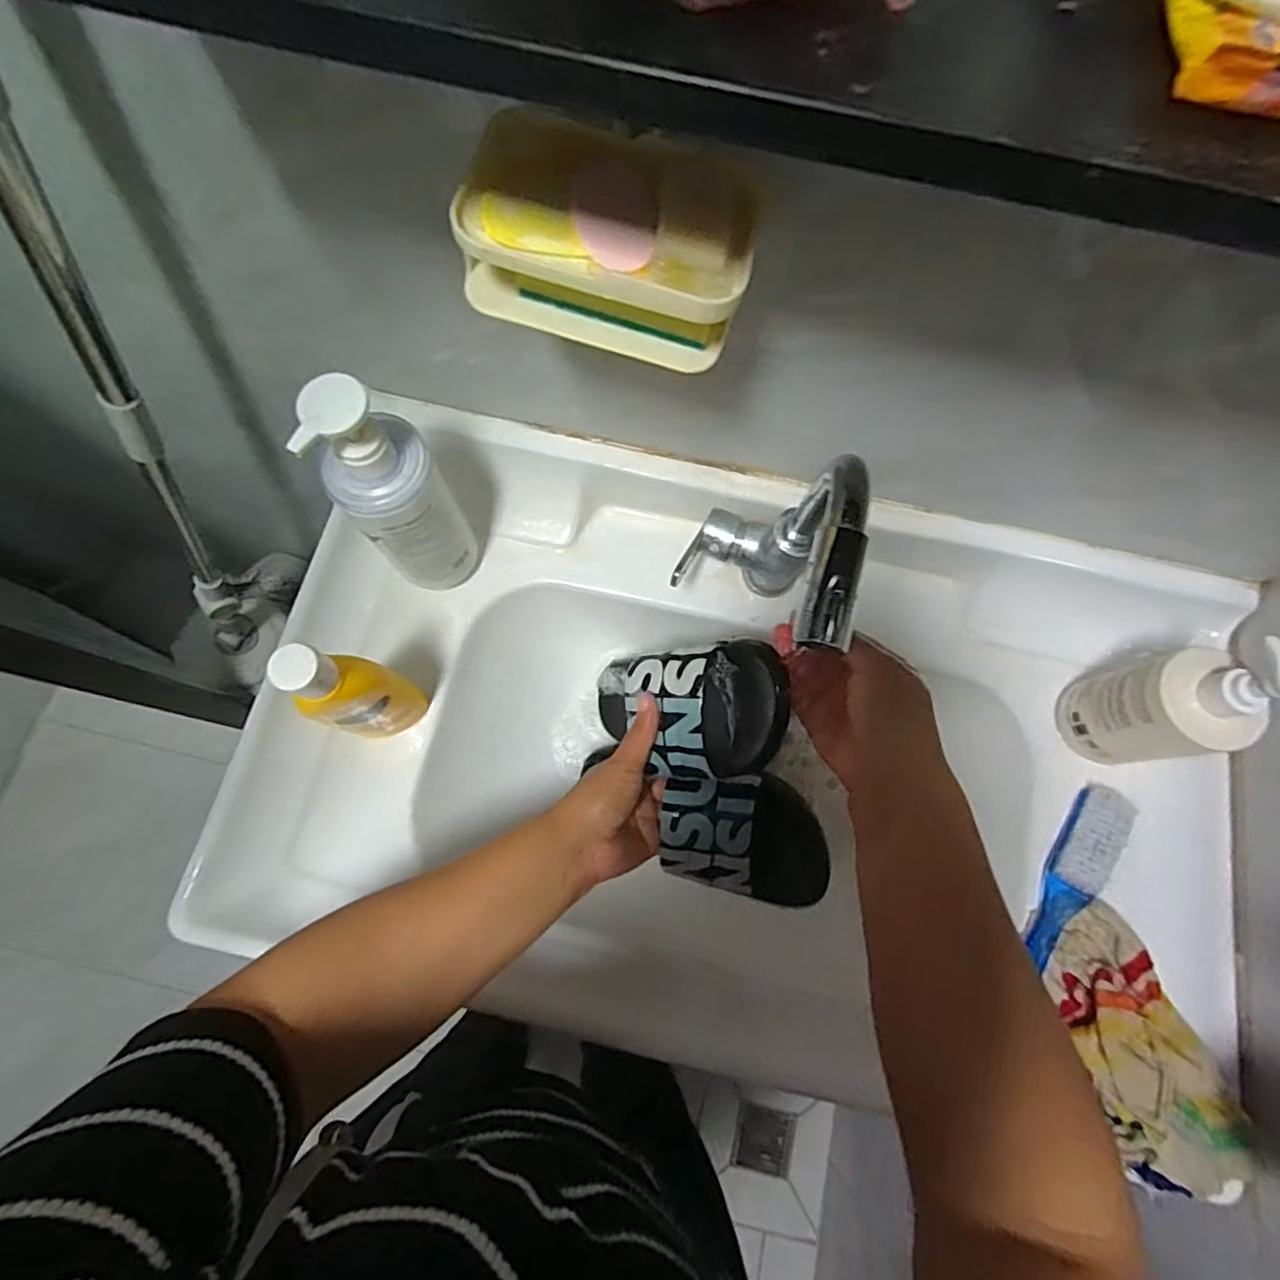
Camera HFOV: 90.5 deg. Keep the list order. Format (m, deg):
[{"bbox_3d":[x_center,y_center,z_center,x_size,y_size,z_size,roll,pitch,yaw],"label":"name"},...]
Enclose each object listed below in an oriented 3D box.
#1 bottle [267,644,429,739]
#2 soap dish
[{"bbox_3d":[-0.212,0.044,0.483,0.035,0.199,0.056,30,76,6],"label":"bottle"},{"bbox_3d":[-0.015,-0.193,0.311,0.136,0.058,0.087,11,74,1],"label":"soap dish"}]

